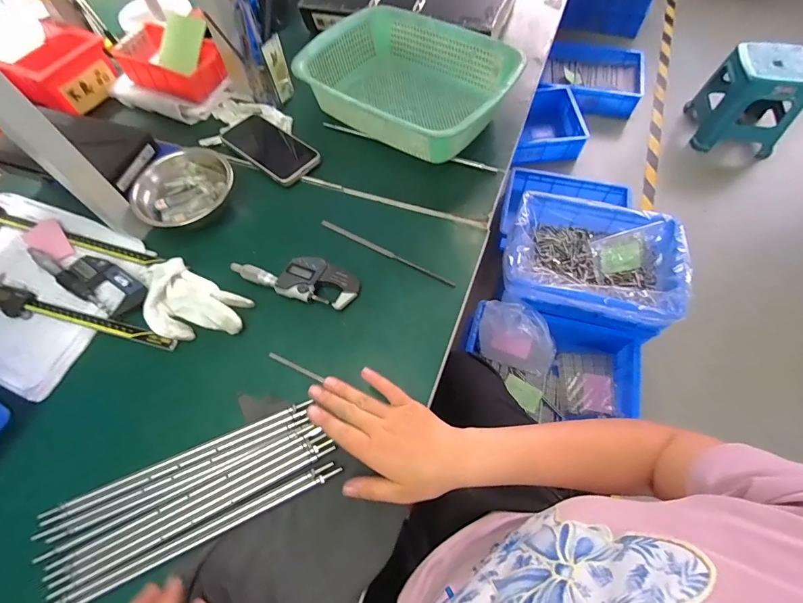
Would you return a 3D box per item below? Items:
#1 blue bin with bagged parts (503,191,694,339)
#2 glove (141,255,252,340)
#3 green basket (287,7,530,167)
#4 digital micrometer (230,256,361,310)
[{"bbox_3d":[0.480,-0.100,1.029,0.404,0.138,0.328,15,64,11],"label":"blue bin with bagged parts"},{"bbox_3d":[-0.261,0.002,0.482,0.157,0.020,0.083,27,69,15],"label":"glove"},{"bbox_3d":[0.008,-0.323,0.596,0.293,0.081,0.213,30,70,16],"label":"green basket"},{"bbox_3d":[-0.130,-0.031,0.489,0.160,0.019,0.055,13,66,9],"label":"digital micrometer"}]

